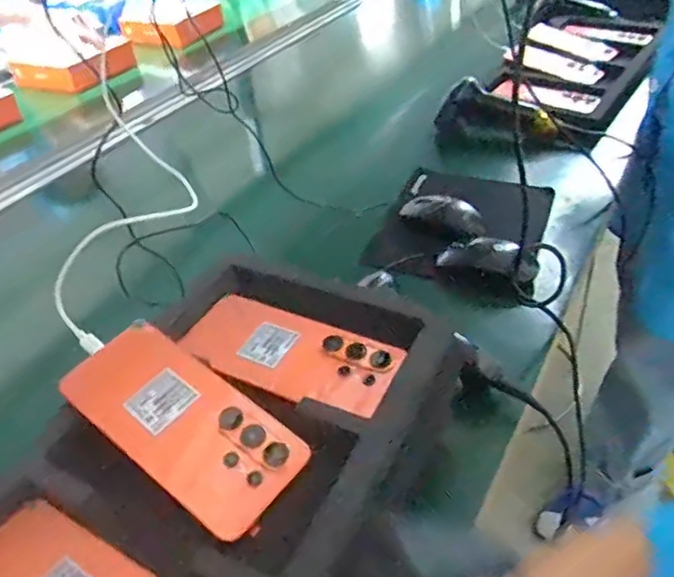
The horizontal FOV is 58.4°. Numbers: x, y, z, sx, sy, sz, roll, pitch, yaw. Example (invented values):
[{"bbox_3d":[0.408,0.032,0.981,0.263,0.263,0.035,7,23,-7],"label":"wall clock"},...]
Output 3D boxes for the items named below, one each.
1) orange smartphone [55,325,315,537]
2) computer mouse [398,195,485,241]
[{"bbox_3d":[-0.105,0.086,0.404,0.171,0.005,0.077,32,57,24],"label":"orange smartphone"},{"bbox_3d":[0.140,-0.095,0.770,0.108,0.034,0.056,21,46,29],"label":"computer mouse"}]

